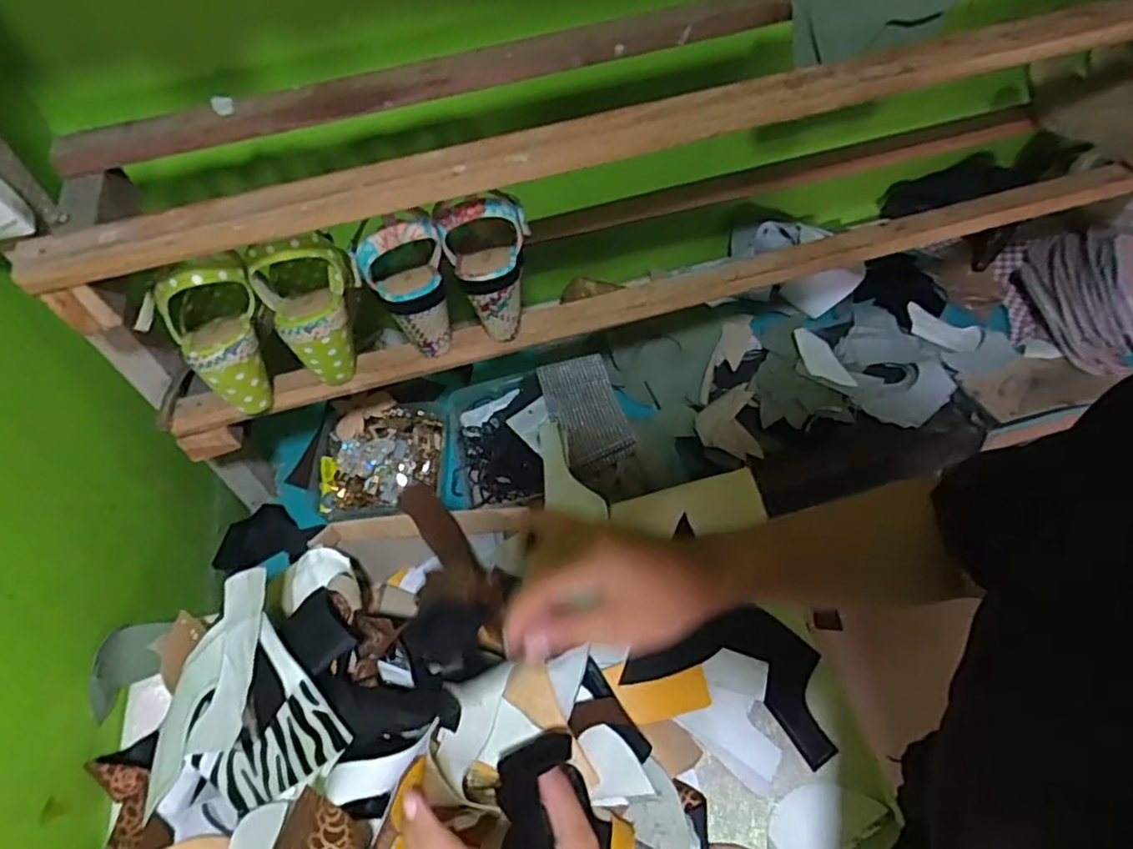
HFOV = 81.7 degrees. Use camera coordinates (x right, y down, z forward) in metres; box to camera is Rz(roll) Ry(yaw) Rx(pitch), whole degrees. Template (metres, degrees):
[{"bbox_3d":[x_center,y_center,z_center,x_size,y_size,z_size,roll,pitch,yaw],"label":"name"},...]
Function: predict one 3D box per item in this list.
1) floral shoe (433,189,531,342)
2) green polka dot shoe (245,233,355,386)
[{"bbox_3d":[-0.072,-0.155,0.614,0.077,0.161,0.065,-13,53,-5],"label":"floral shoe"},{"bbox_3d":[-0.232,-0.107,0.608,0.084,0.131,0.076,-25,55,-14],"label":"green polka dot shoe"}]

